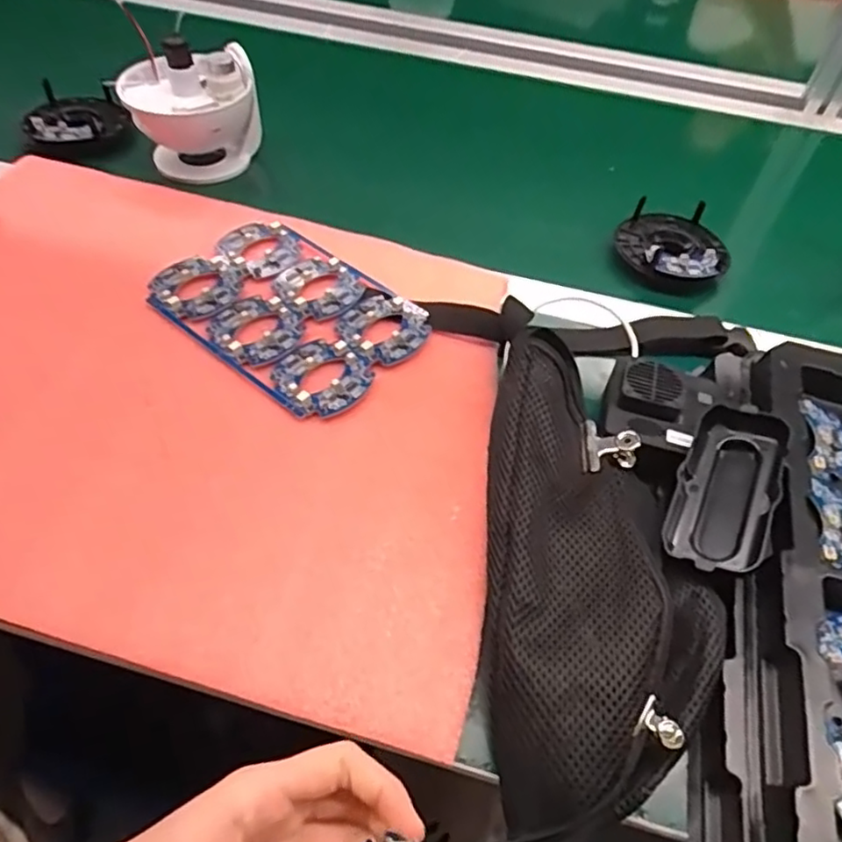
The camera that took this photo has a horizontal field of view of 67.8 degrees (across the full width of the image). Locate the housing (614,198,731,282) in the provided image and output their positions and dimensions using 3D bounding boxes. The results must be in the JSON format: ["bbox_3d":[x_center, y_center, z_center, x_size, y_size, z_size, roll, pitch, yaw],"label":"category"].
[{"bbox_3d":[0.228,-0.165,0.580,0.093,0.026,0.090,2,54,-3],"label":"housing"}]

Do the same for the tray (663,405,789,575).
[{"bbox_3d":[0.187,0.044,0.382,0.052,0.031,0.107,22,67,14],"label":"tray"}]

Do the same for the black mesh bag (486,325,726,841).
[{"bbox_3d":[0.101,0.075,0.355,0.125,0.067,0.277,4,52,0],"label":"black mesh bag"}]

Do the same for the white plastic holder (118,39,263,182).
[{"bbox_3d":[-0.220,-0.298,0.611,0.121,0.088,0.098,-10,55,-11],"label":"white plastic holder"}]

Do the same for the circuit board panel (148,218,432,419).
[{"bbox_3d":[-0.104,-0.089,0.495,0.200,0.007,0.139,35,58,21],"label":"circuit board panel"}]

